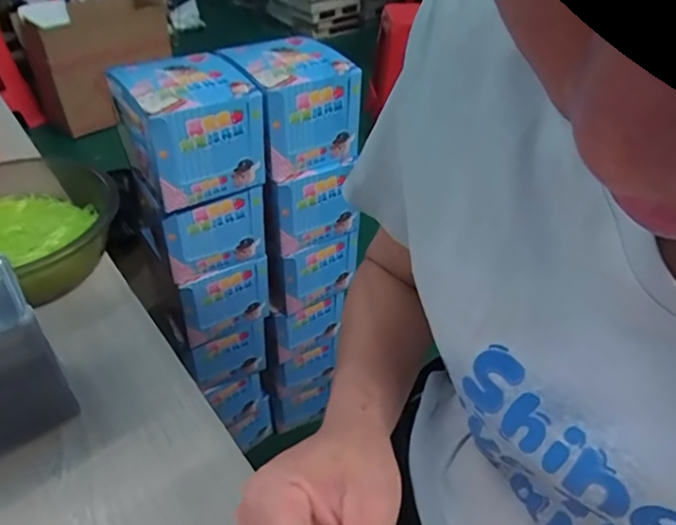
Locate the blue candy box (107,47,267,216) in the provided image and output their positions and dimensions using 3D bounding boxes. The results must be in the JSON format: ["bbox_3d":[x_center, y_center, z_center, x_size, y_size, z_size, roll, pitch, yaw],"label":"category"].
[{"bbox_3d":[-0.200,-0.180,0.703,0.152,0.131,0.159,-26,47,-27],"label":"blue candy box"}]

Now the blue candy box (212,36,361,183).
[{"bbox_3d":[-0.069,-0.234,0.774,0.150,0.131,0.171,-20,44,-21],"label":"blue candy box"}]

